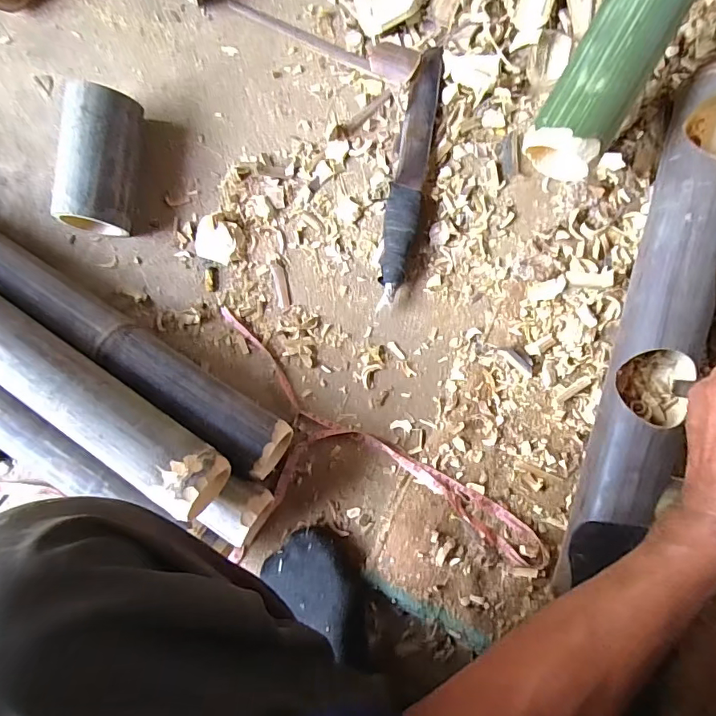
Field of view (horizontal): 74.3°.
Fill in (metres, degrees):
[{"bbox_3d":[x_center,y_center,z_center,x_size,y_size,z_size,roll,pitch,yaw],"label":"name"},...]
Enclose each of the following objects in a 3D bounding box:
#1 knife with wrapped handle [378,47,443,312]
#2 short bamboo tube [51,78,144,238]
[{"bbox_3d":[0.055,-0.196,0.511,0.035,0.021,0.276,10,90,7],"label":"knife with wrapped handle"},{"bbox_3d":[-0.286,-0.220,0.537,0.069,0.076,0.149,6,89,7],"label":"short bamboo tube"}]

